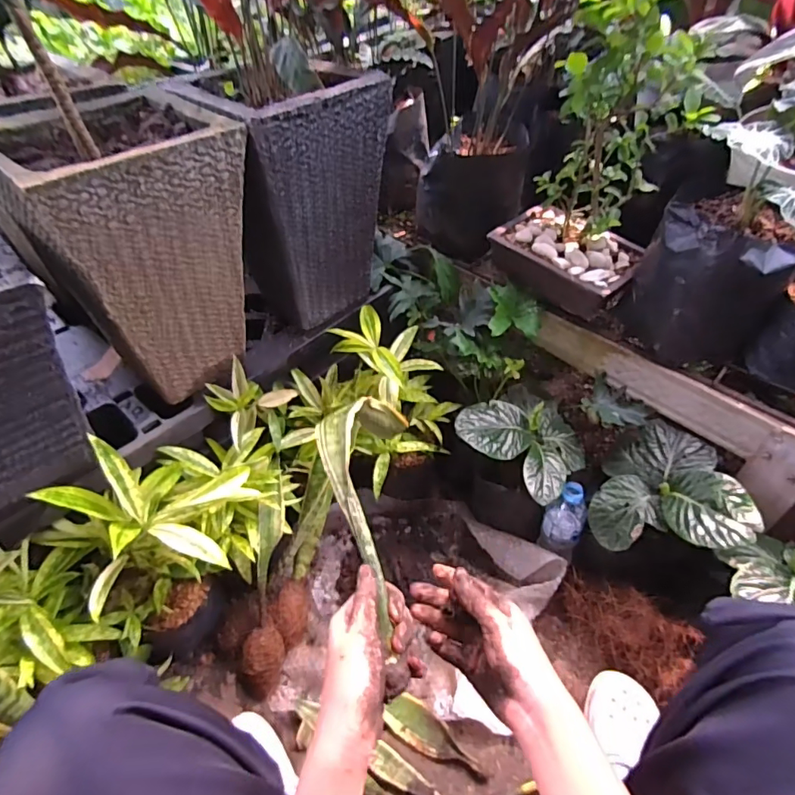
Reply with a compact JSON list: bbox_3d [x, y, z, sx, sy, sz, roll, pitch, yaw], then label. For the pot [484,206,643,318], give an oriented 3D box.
[{"bbox_3d":[0.292,-0.244,0.851,0.234,0.073,0.171,33,60,26],"label":"pot"}]

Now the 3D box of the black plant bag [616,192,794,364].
[{"bbox_3d":[0.461,-0.186,0.719,0.185,0.184,0.207,26,58,22],"label":"black plant bag"}]

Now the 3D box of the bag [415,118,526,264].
[{"bbox_3d":[0.130,-0.389,0.931,0.180,0.170,0.170,28,58,23],"label":"bag"}]

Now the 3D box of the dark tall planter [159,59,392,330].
[{"bbox_3d":[-0.158,-0.321,0.784,0.224,0.346,0.213,-37,59,-23],"label":"dark tall planter"}]

